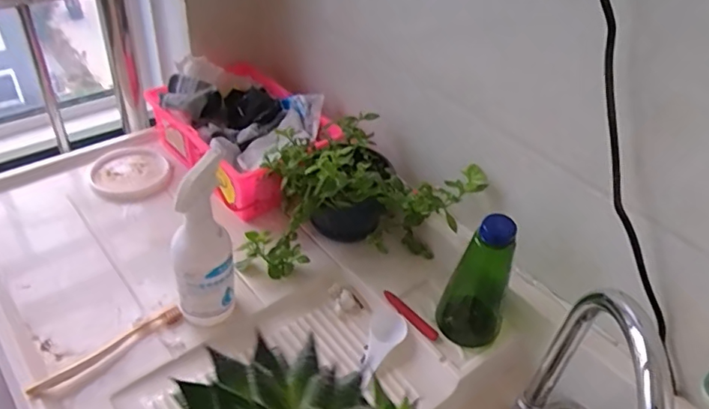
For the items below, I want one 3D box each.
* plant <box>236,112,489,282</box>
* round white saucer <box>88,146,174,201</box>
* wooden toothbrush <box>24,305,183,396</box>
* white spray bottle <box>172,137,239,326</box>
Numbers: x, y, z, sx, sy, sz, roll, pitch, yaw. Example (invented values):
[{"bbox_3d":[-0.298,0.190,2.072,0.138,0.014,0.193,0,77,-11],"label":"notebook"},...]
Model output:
[{"bbox_3d":[0.004,-0.022,0.801,0.314,0.177,0.182,-1,41,-7],"label":"plant"},{"bbox_3d":[-0.385,-0.057,0.919,0.125,0.022,0.139,-13,44,-20],"label":"round white saucer"},{"bbox_3d":[-0.300,0.177,0.657,0.186,0.015,0.016,-28,51,-32],"label":"wooden toothbrush"},{"bbox_3d":[-0.179,0.043,0.650,0.079,0.230,0.076,-4,42,-11],"label":"white spray bottle"}]

